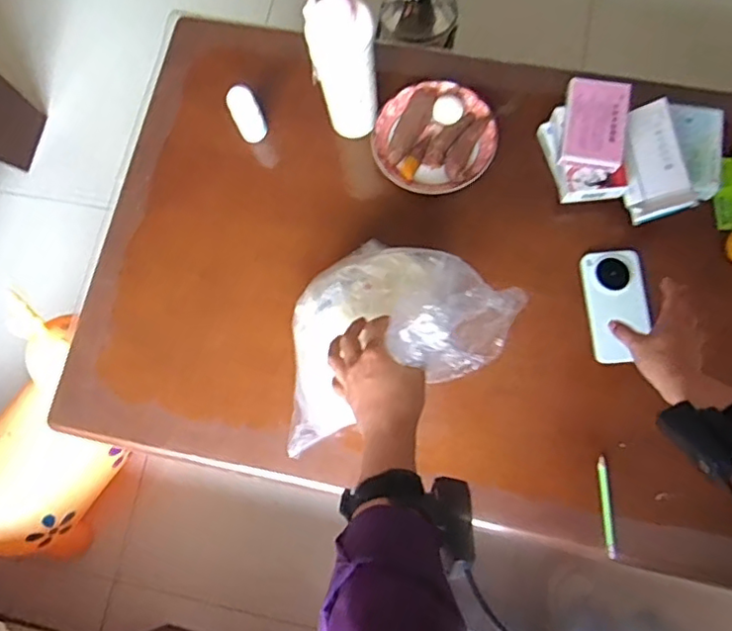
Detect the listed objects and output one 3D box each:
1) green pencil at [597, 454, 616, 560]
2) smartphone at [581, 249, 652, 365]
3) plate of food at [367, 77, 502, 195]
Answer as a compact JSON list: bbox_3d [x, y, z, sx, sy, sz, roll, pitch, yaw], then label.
[{"bbox_3d":[0.280,0.222,0.702,0.012,0.013,0.111,-2,76,5],"label":"green pencil"},{"bbox_3d":[0.306,-0.014,0.736,0.068,0.006,0.138,-8,74,18],"label":"smartphone"},{"bbox_3d":[0.094,-0.246,0.824,0.160,0.035,0.151,-1,76,6],"label":"plate of food"}]

